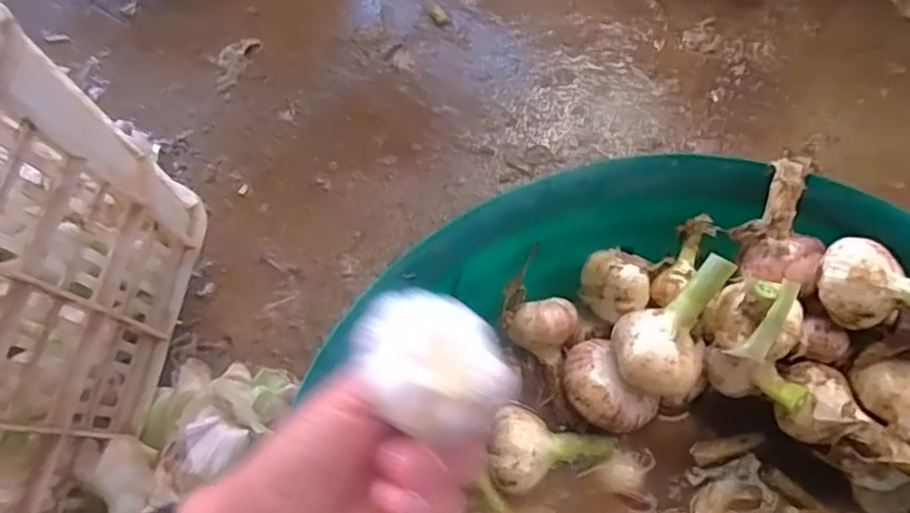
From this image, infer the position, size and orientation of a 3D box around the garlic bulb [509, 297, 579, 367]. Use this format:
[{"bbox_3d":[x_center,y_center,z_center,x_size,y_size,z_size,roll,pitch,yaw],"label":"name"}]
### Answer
[{"bbox_3d":[0.068,0.052,0.475,0.044,0.032,0.044,24,67,10],"label":"garlic bulb"}]

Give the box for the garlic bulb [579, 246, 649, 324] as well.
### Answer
[{"bbox_3d":[0.123,0.019,0.469,0.044,0.036,0.052,-33,69,-15],"label":"garlic bulb"}]

